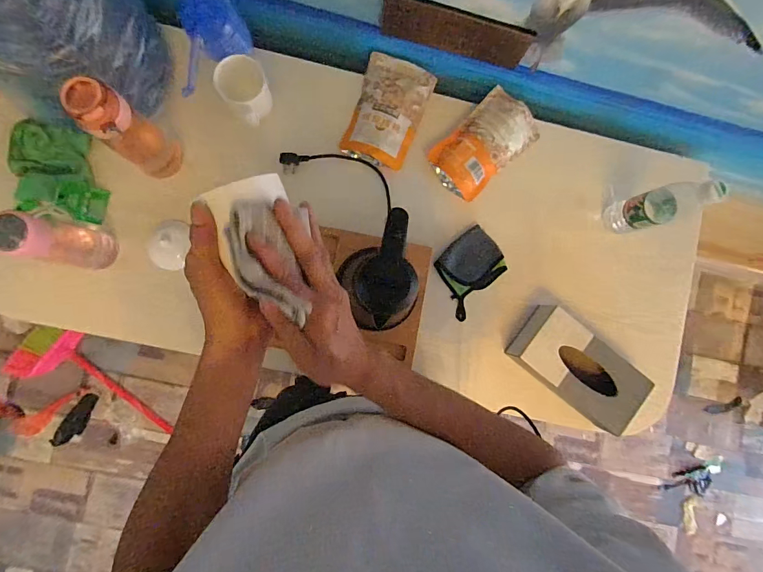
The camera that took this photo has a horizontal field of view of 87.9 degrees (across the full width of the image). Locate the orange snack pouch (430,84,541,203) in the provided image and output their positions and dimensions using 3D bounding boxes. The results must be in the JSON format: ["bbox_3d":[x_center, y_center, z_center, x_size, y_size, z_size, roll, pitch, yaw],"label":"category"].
[{"bbox_3d":[0.204,-0.284,0.786,0.215,0.044,0.128,-43,91,-7],"label":"orange snack pouch"}]

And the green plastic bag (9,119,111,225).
[{"bbox_3d":[-0.585,-0.203,0.709,0.167,0.046,0.155,9,85,-5],"label":"green plastic bag"}]

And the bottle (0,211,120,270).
[{"bbox_3d":[-0.513,-0.075,0.626,0.068,0.197,0.077,21,84,-4],"label":"bottle"}]

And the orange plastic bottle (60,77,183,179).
[{"bbox_3d":[-0.391,-0.239,0.626,0.075,0.223,0.076,41,83,-2],"label":"orange plastic bottle"}]

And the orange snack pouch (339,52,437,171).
[{"bbox_3d":[0.014,-0.341,0.774,0.132,0.034,0.214,18,84,-4],"label":"orange snack pouch"}]

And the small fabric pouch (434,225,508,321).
[{"bbox_3d":[0.171,-0.032,0.784,0.114,0.027,0.156,42,83,-1],"label":"small fabric pouch"}]

